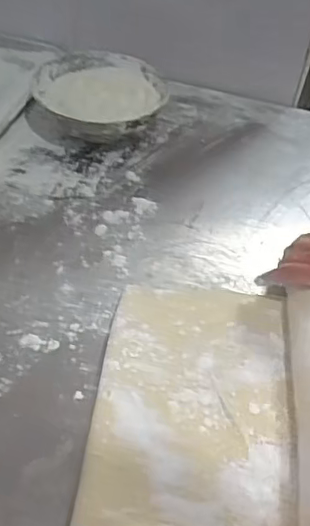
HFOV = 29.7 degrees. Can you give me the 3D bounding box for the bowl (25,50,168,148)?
[{"bbox_3d":[-0.084,-0.224,0.822,0.183,0.060,0.178,4,46,-4],"label":"bowl"}]

